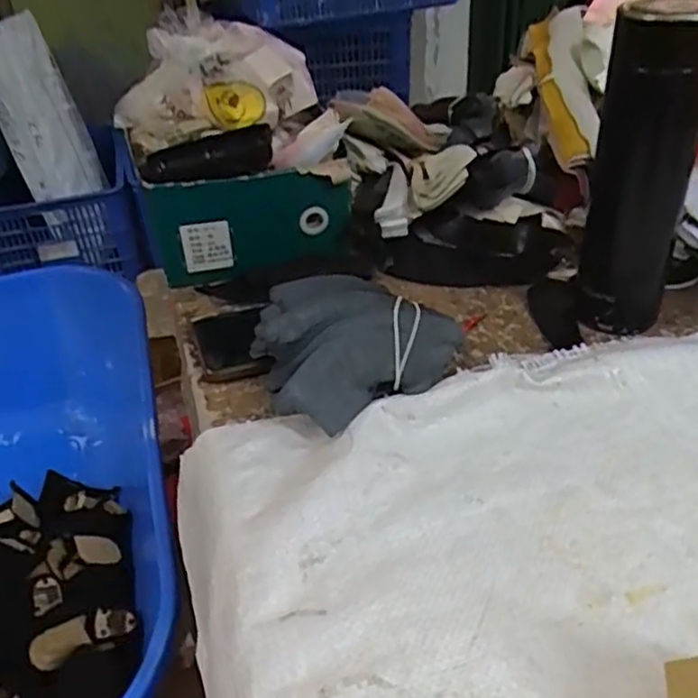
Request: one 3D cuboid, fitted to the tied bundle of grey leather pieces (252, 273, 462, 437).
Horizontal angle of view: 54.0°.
[{"bbox_3d":[-0.003,-0.007,0.468,0.126,0.053,0.115,-2,36,2],"label":"tied bundle of grey leather pieces"}]

